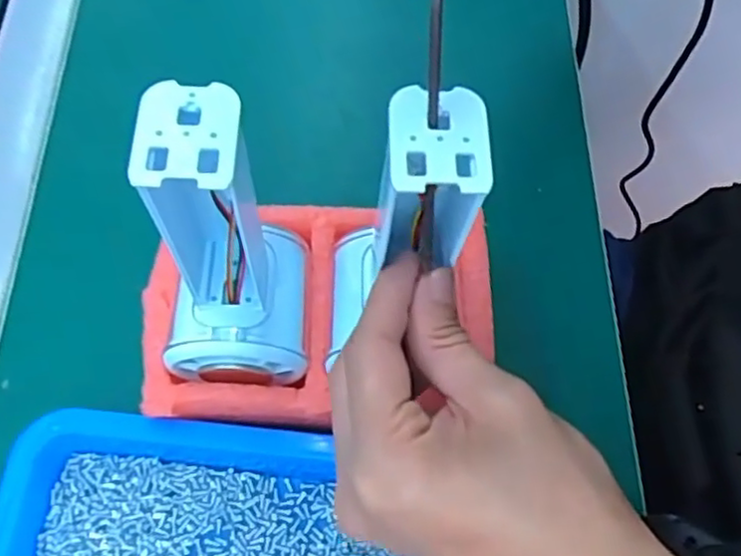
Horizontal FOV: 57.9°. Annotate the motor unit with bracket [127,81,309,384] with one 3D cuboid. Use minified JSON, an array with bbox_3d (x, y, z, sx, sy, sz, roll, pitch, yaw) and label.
[{"bbox_3d":[-0.051,-0.010,0.226,0.052,0.125,0.058,0,66,-2],"label":"motor unit with bracket"}]

